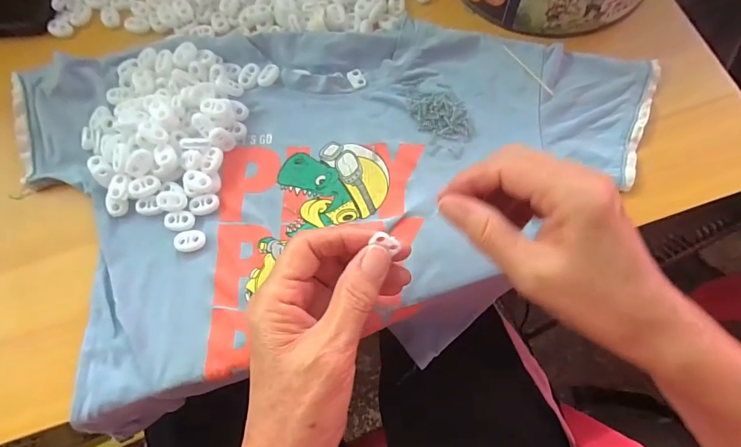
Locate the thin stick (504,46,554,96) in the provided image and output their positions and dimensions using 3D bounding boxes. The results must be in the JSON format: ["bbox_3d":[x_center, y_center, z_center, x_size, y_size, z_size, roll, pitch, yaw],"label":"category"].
[{"bbox_3d":[0.128,-0.125,0.321,0.004,0.004,0.057,-36,74,-9],"label":"thin stick"}]

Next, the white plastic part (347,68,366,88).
[{"bbox_3d":[-0.012,-0.121,0.329,0.012,0.004,0.017,-28,73,-7],"label":"white plastic part"}]

